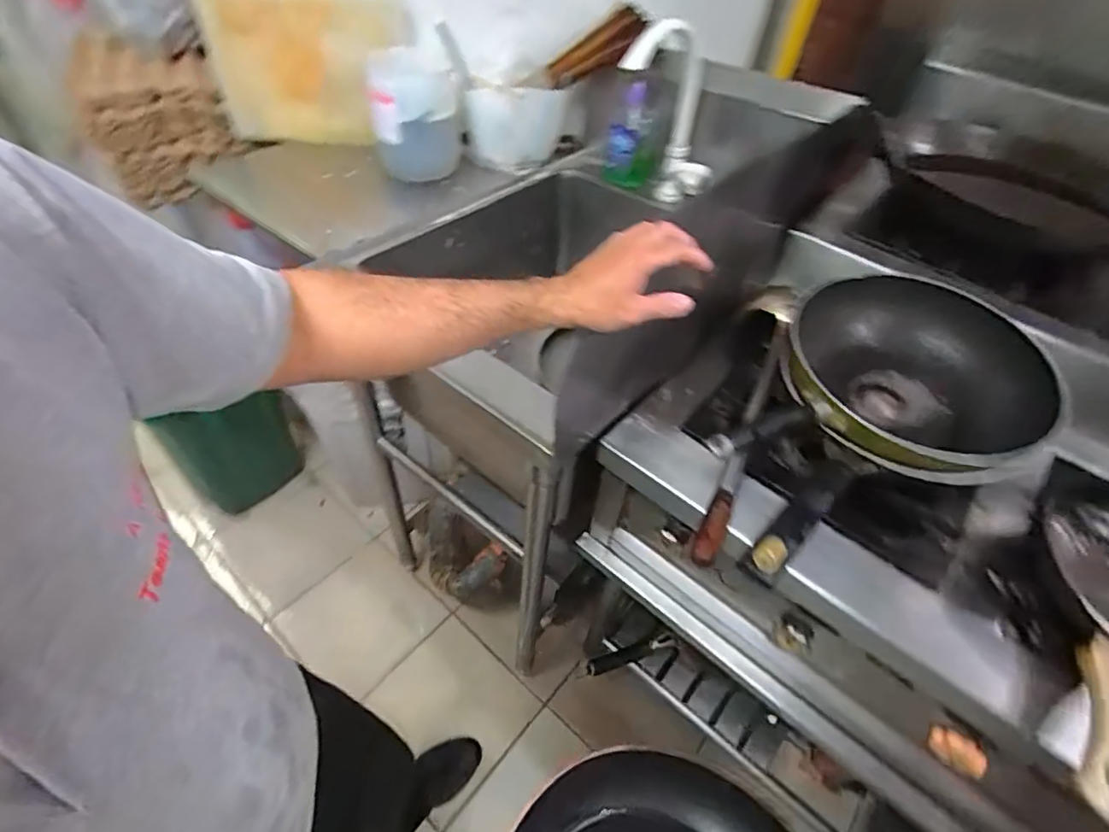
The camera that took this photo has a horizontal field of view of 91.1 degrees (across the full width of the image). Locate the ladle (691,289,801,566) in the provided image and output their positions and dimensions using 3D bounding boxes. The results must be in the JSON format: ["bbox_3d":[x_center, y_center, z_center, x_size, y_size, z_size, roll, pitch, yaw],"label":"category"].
[{"bbox_3d":[0.229,-0.025,0.653,0.056,0.077,0.442,21,49,14],"label":"ladle"}]

